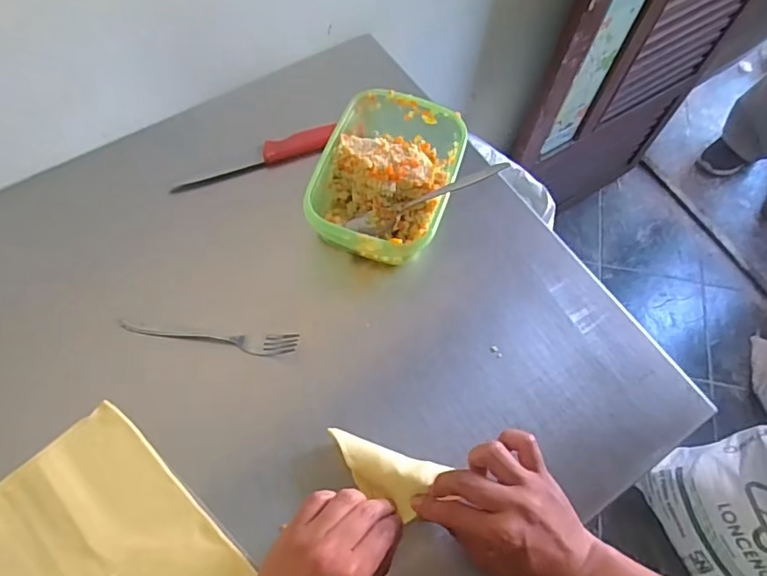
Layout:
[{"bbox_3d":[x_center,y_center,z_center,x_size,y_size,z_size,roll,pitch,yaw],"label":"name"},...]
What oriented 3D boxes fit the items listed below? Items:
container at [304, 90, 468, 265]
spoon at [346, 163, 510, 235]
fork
[{"bbox_3d":[0.005,-0.114,0.590,0.135,0.062,0.198,18,66,5],"label":"container"},{"bbox_3d":[0.044,-0.087,0.560,0.166,0.014,0.028,-21,66,14],"label":"spoon"},{"bbox_3d":[-0.163,0.046,0.520,0.165,0.014,0.021,6,65,0],"label":"fork"}]

